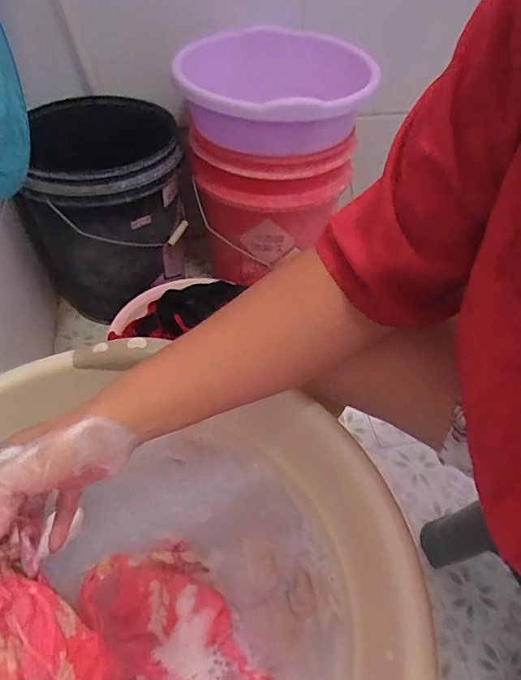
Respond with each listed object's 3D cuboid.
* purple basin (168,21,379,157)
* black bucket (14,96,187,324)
[{"bbox_3d":[0.041,-0.448,0.835,0.363,0.121,0.339,-12,51,-12],"label":"purple basin"},{"bbox_3d":[-0.305,-0.282,0.977,0.284,0.319,0.343,-11,50,-11],"label":"black bucket"}]

